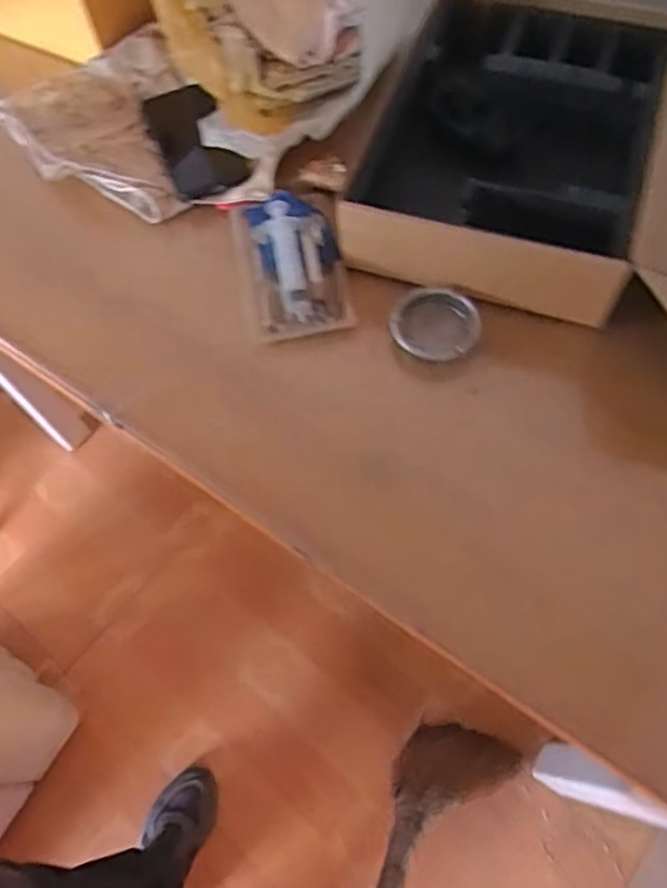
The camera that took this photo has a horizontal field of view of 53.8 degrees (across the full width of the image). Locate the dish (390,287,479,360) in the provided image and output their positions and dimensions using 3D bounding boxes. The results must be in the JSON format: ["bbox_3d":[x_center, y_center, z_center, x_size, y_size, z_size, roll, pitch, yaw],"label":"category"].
[{"bbox_3d":[0.096,-0.112,0.614,0.079,0.020,0.067,23,68,13],"label":"dish"}]

